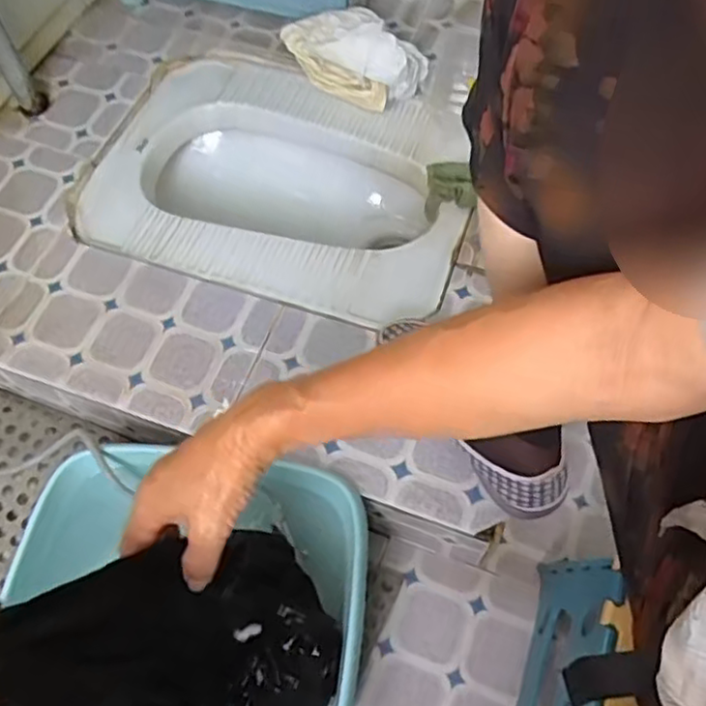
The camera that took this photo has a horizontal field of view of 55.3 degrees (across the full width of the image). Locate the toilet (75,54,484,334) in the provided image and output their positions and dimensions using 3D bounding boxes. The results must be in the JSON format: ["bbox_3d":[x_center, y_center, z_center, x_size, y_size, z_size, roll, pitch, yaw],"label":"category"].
[{"bbox_3d":[-0.096,-0.201,0.918,0.481,0.168,0.352,17,64,10],"label":"toilet"}]

